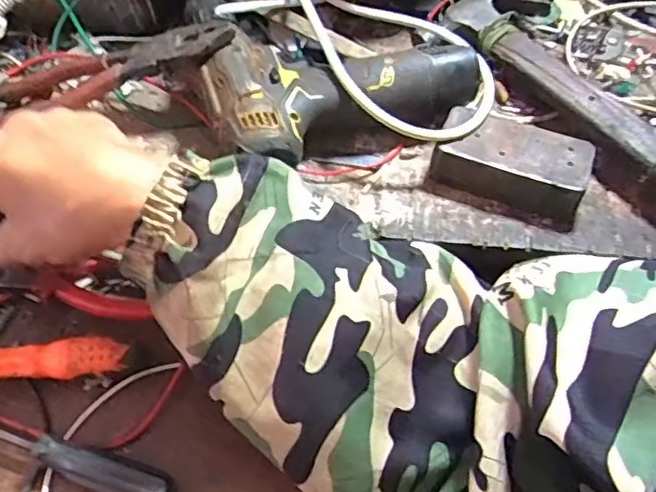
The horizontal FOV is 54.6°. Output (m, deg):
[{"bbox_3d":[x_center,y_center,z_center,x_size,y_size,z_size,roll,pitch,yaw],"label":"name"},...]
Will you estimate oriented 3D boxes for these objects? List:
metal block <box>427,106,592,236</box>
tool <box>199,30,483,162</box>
[{"bbox_3d":[0.133,-0.058,0.464,0.105,0.033,0.063,19,56,11],"label":"metal block"},{"bbox_3d":[0.014,-0.106,0.482,0.197,0.067,0.110,-11,56,-10],"label":"tool"}]

